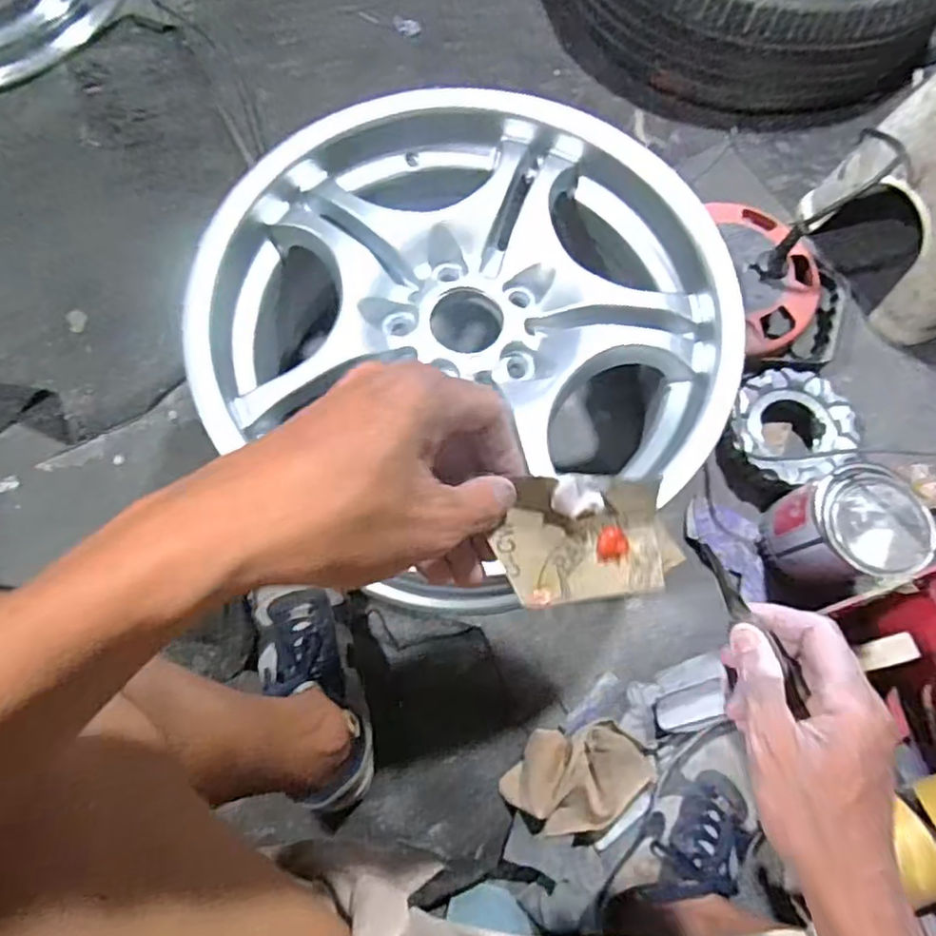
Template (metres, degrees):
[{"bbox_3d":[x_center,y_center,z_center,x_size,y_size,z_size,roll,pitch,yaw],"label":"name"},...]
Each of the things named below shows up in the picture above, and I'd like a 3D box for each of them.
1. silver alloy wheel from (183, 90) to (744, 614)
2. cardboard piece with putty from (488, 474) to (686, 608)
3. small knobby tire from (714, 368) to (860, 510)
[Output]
[{"bbox_3d":[-0.001,-0.117,0.658,0.468,0.252,0.441,-1,73,2],"label":"silver alloy wheel"},{"bbox_3d":[0.054,0.031,0.294,0.081,0.016,0.059,-9,90,-15],"label":"cardboard piece with putty"},{"bbox_3d":[0.360,-0.042,0.748,0.146,0.053,0.130,-25,74,-6],"label":"small knobby tire"}]

